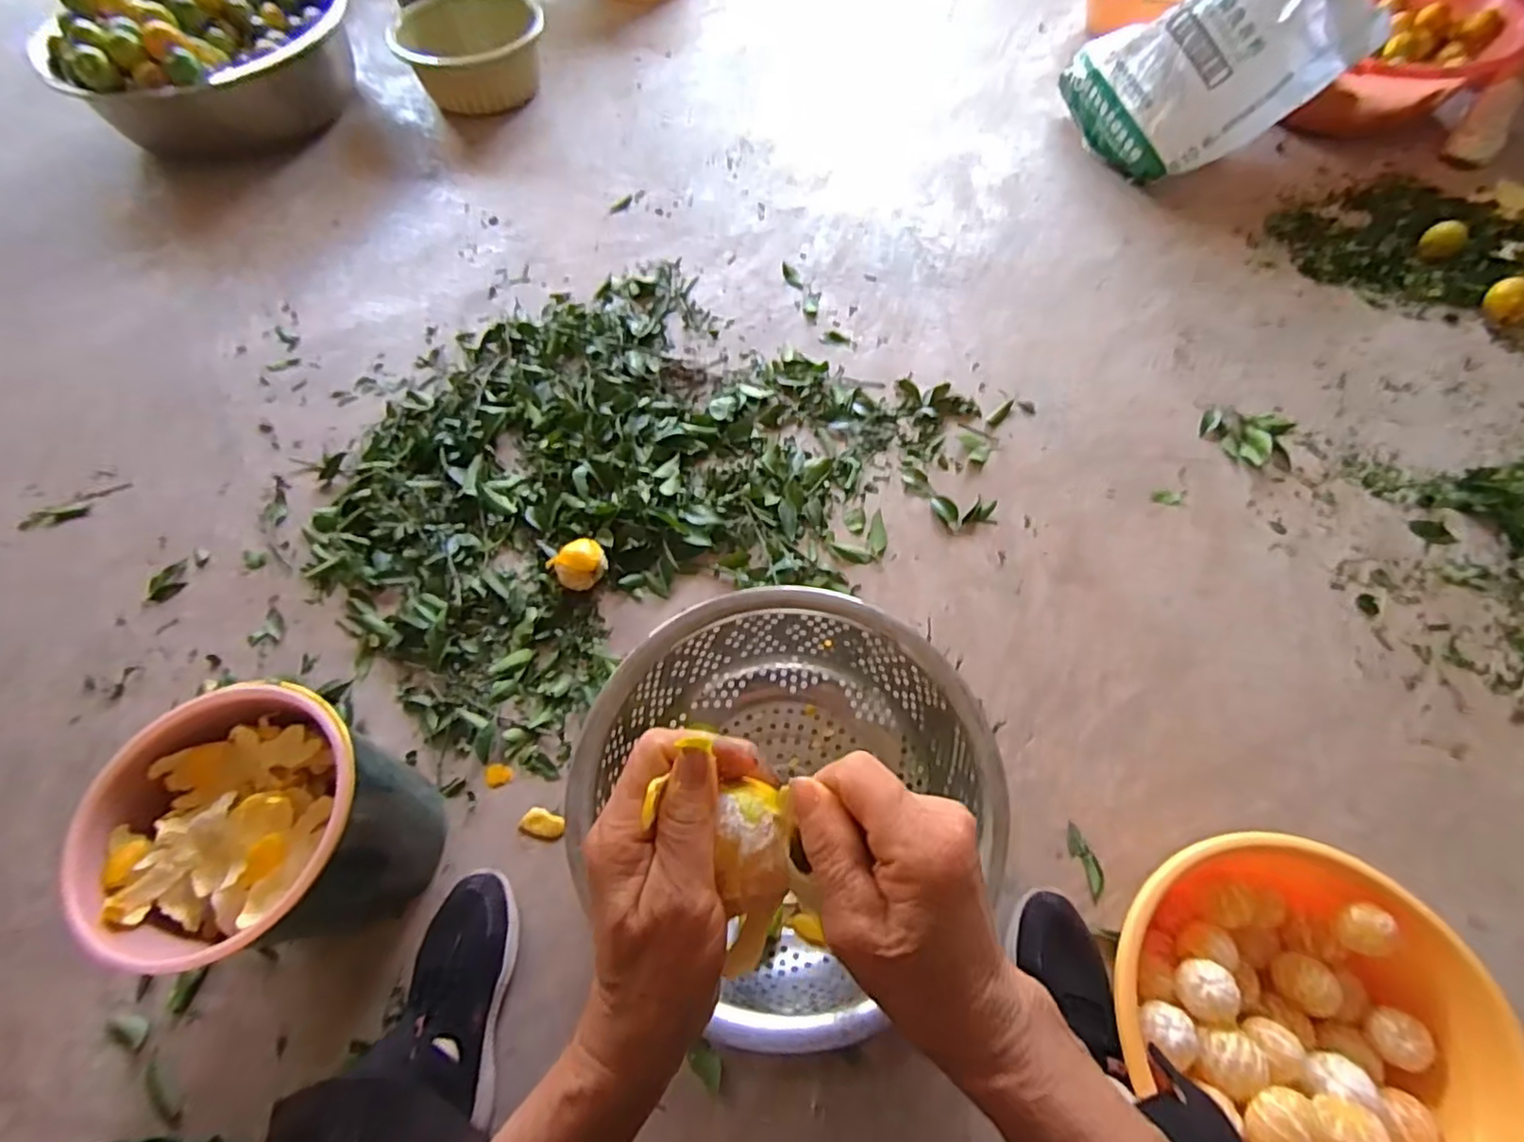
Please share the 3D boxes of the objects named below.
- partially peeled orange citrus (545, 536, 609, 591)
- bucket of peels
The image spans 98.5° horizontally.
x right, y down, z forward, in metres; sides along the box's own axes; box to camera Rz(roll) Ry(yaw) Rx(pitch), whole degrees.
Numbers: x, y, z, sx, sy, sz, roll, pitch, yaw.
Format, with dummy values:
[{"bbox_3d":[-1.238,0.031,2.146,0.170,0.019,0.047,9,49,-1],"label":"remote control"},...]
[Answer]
[{"bbox_3d":[-0.247,-0.010,0.889,0.068,0.051,0.069,-1,62,2],"label":"partially peeled orange citrus"},{"bbox_3d":[-0.447,0.252,0.640,0.206,0.248,0.207,-1,62,2],"label":"bucket of peels"}]

